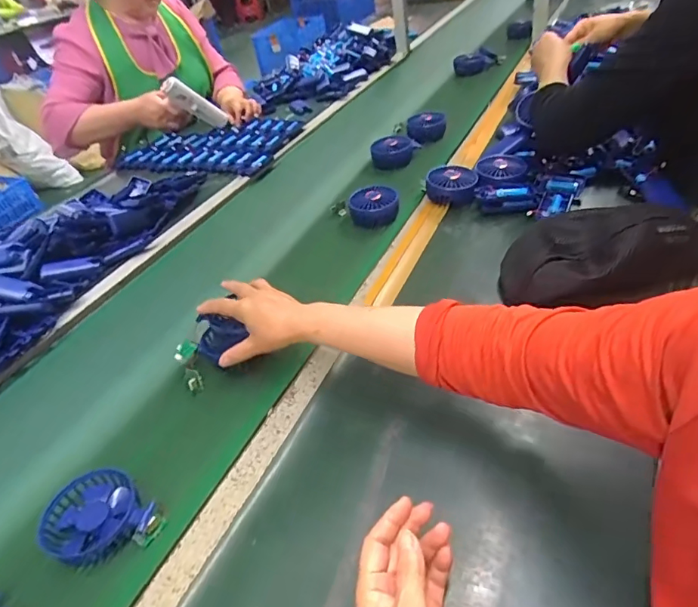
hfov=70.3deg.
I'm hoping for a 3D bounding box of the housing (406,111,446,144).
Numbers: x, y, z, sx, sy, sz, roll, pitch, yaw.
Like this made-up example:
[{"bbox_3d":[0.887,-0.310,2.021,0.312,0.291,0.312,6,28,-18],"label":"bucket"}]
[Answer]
[{"bbox_3d":[0.169,-0.395,1.104,0.083,0.050,0.083,-9,39,2],"label":"housing"}]

